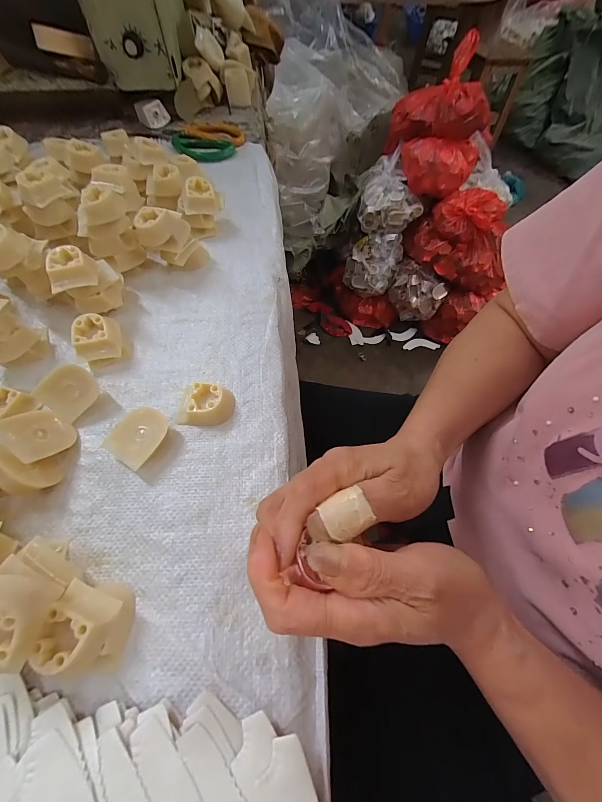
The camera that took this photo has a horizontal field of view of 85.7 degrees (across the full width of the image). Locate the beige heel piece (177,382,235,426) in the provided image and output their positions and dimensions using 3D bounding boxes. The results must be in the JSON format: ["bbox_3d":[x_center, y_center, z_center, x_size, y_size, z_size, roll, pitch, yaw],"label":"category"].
[{"bbox_3d":[-0.083,0.000,0.281,0.049,0.019,0.039,0,61,2],"label":"beige heel piece"}]

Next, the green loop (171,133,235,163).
[{"bbox_3d":[-0.151,-0.376,0.480,0.106,0.005,0.059,17,63,11],"label":"green loop"}]

